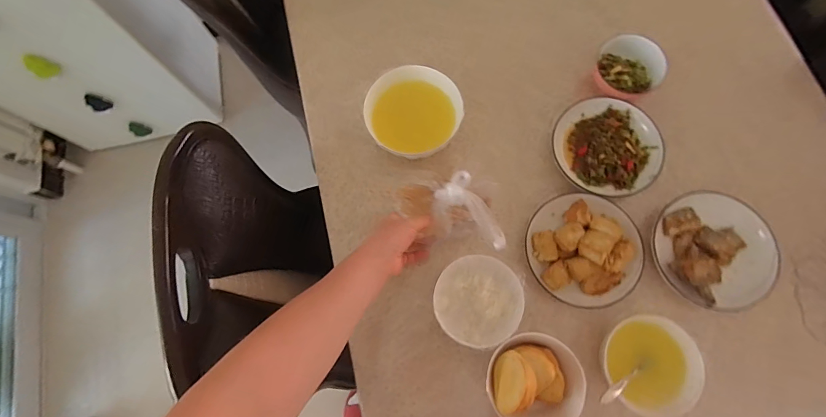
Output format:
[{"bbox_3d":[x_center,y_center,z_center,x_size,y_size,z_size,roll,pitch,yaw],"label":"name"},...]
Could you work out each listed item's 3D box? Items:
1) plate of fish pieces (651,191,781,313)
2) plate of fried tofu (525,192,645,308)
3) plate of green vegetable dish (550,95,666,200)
[{"bbox_3d":[0.460,0.063,0.593,0.171,0.047,0.178,-40,78,-8],"label":"plate of fish pieces"},{"bbox_3d":[0.265,0.060,0.591,0.169,0.065,0.165,0,76,1],"label":"plate of fried tofu"},{"bbox_3d":[0.323,-0.102,0.648,0.168,0.032,0.176,-35,77,-7],"label":"plate of green vegetable dish"}]

